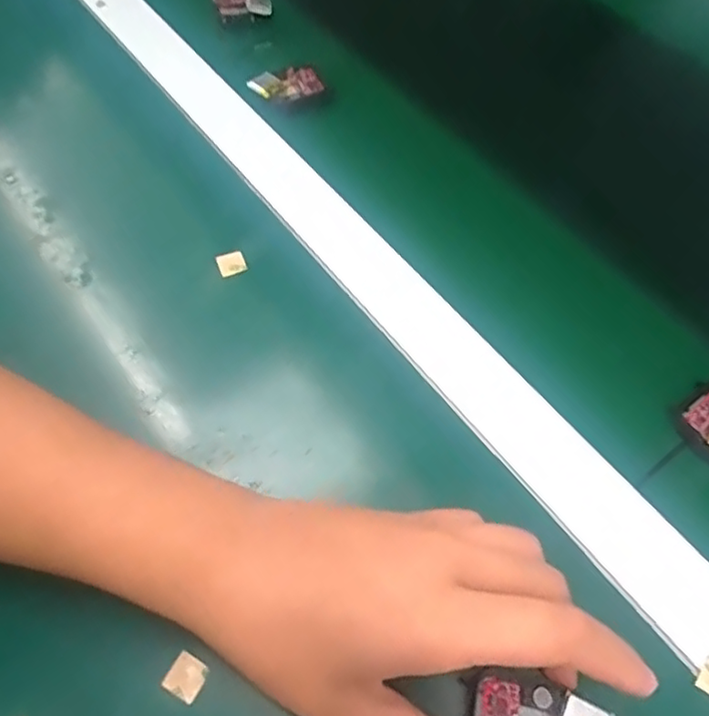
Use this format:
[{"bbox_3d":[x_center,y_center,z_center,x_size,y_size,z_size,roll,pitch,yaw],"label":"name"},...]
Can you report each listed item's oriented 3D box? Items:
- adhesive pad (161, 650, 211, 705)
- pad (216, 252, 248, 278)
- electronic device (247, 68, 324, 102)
[{"bbox_3d":[-0.070,0.133,0.260,0.015,0.004,0.015,26,62,16],"label":"adhesive pad"},{"bbox_3d":[-0.072,-0.055,0.369,0.017,0.004,0.013,-24,85,-26],"label":"pad"},{"bbox_3d":[-0.049,-0.192,0.442,0.053,0.012,0.022,-21,62,-29],"label":"electronic device"}]

